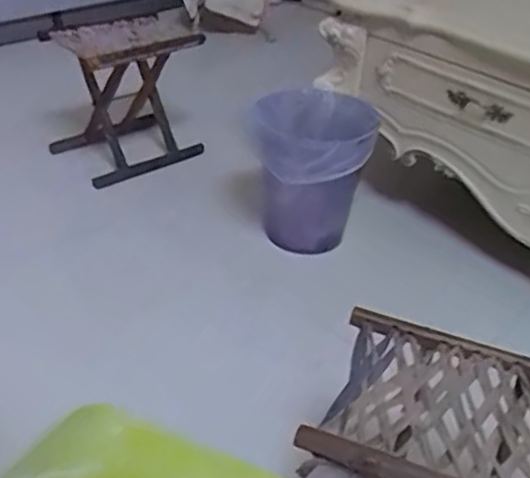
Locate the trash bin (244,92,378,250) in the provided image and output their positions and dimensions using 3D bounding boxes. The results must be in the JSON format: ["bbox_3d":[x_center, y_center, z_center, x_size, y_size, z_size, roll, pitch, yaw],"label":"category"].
[{"bbox_3d":[0.085,-0.142,1.448,0.246,0.285,0.269,11,35,9],"label":"trash bin"}]

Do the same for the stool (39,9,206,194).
[{"bbox_3d":[-0.351,-0.357,1.699,0.264,0.347,0.308,31,42,33],"label":"stool"}]

